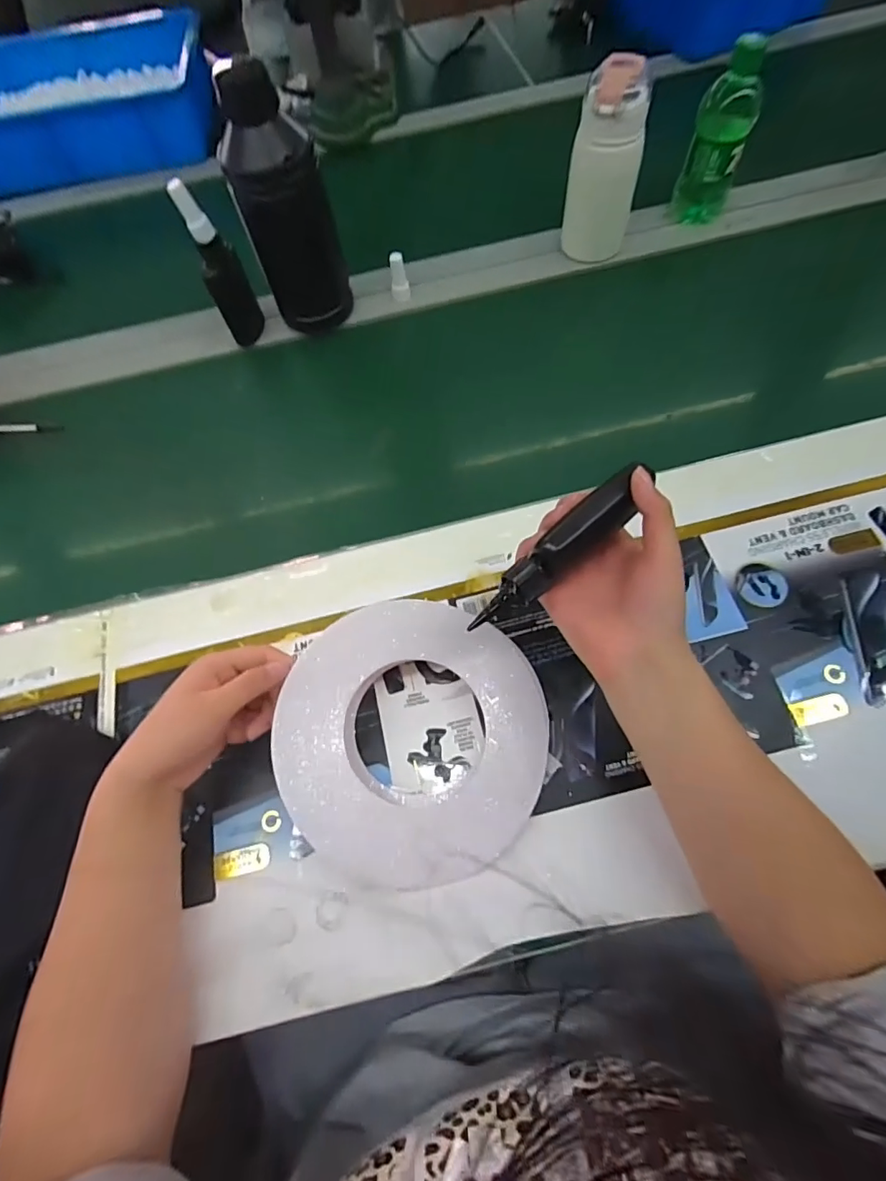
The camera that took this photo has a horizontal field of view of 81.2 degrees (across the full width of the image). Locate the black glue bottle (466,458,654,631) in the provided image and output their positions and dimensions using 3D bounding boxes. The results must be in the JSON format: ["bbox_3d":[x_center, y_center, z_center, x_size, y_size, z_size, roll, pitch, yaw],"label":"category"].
[{"bbox_3d":[0.070,-0.023,0.314,0.132,0.026,0.026,-43,69,1],"label":"black glue bottle"}]

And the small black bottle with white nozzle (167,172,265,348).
[{"bbox_3d":[-0.231,-0.338,0.540,0.042,0.145,0.036,-22,66,-5],"label":"small black bottle with white nozzle"}]

